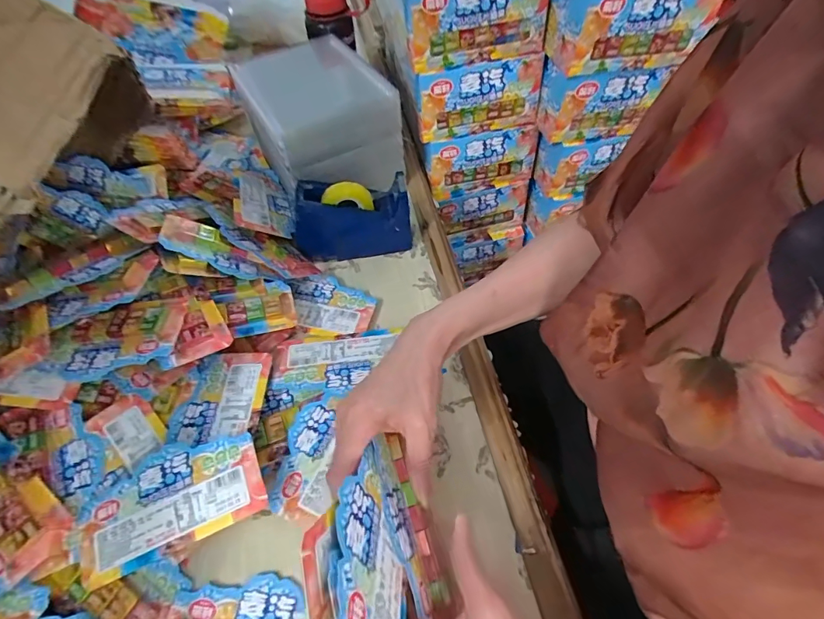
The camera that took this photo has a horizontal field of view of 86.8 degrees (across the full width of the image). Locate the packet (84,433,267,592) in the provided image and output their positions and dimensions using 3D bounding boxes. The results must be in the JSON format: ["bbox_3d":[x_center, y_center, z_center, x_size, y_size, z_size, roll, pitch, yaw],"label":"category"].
[{"bbox_3d":[-0.191,0.147,0.345,0.140,0.018,0.077,-19,56,-12],"label":"packet"}]

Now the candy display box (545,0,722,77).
[{"bbox_3d":[0.223,-0.341,0.472,0.150,0.099,0.117,-10,54,-5],"label":"candy display box"}]

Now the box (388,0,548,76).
[{"bbox_3d":[0.054,-0.378,0.511,0.167,0.092,0.183,-7,54,-4],"label":"box"}]

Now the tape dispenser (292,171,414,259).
[{"bbox_3d":[-0.069,-0.105,0.508,0.134,0.086,0.053,-9,54,-5],"label":"tape dispenser"}]

